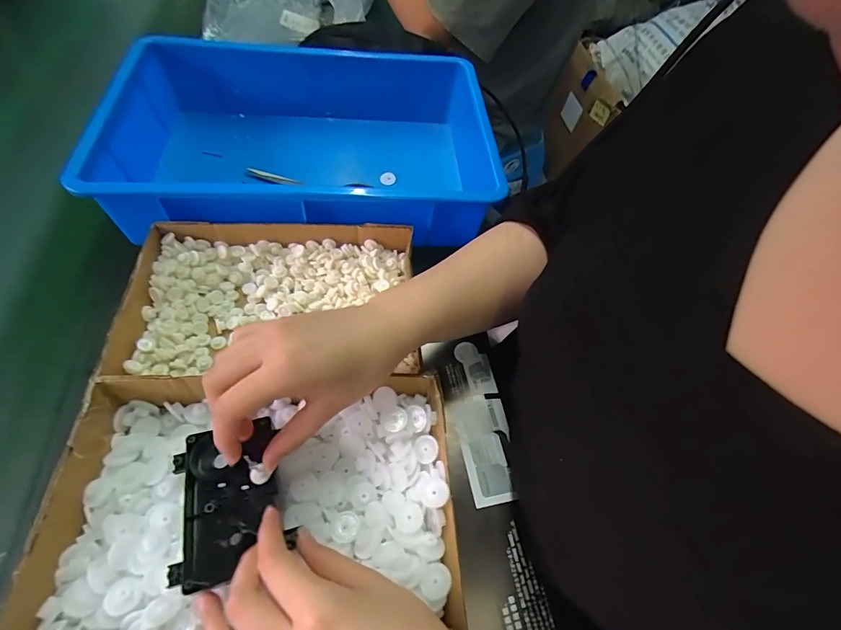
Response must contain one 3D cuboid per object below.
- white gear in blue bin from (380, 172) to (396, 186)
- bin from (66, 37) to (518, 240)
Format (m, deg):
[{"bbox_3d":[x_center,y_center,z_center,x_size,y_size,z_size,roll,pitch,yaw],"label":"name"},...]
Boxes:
[{"bbox_3d":[-0.043,-0.183,0.547,0.020,0.006,0.017,-13,99,-14],"label":"white gear in blue bin"},{"bbox_3d":[-0.132,-0.208,0.492,0.432,0.114,0.265,-2,58,-8],"label":"bin"}]

